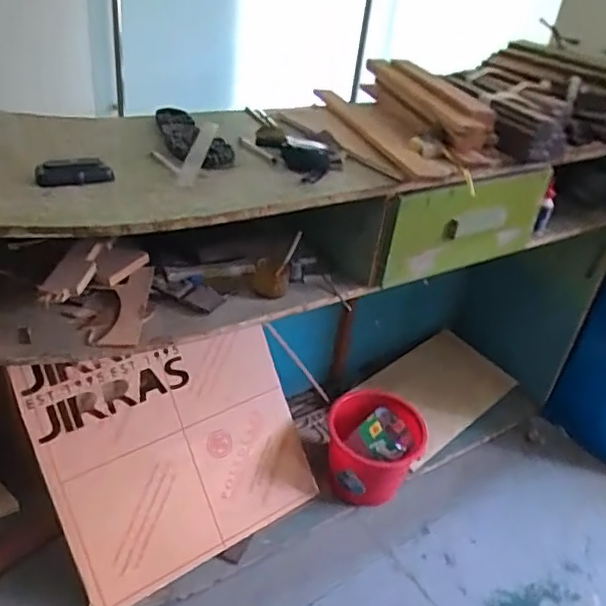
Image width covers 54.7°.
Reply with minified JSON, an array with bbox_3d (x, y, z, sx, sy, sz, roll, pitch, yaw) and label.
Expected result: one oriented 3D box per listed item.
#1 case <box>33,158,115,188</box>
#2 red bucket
[{"bbox_3d":[-0.350,-0.199,0.901,0.109,0.037,0.030,-9,37,-23],"label":"case"},{"bbox_3d":[0.194,0.426,1.652,0.270,0.240,0.254,5,34,-4],"label":"red bucket"}]

